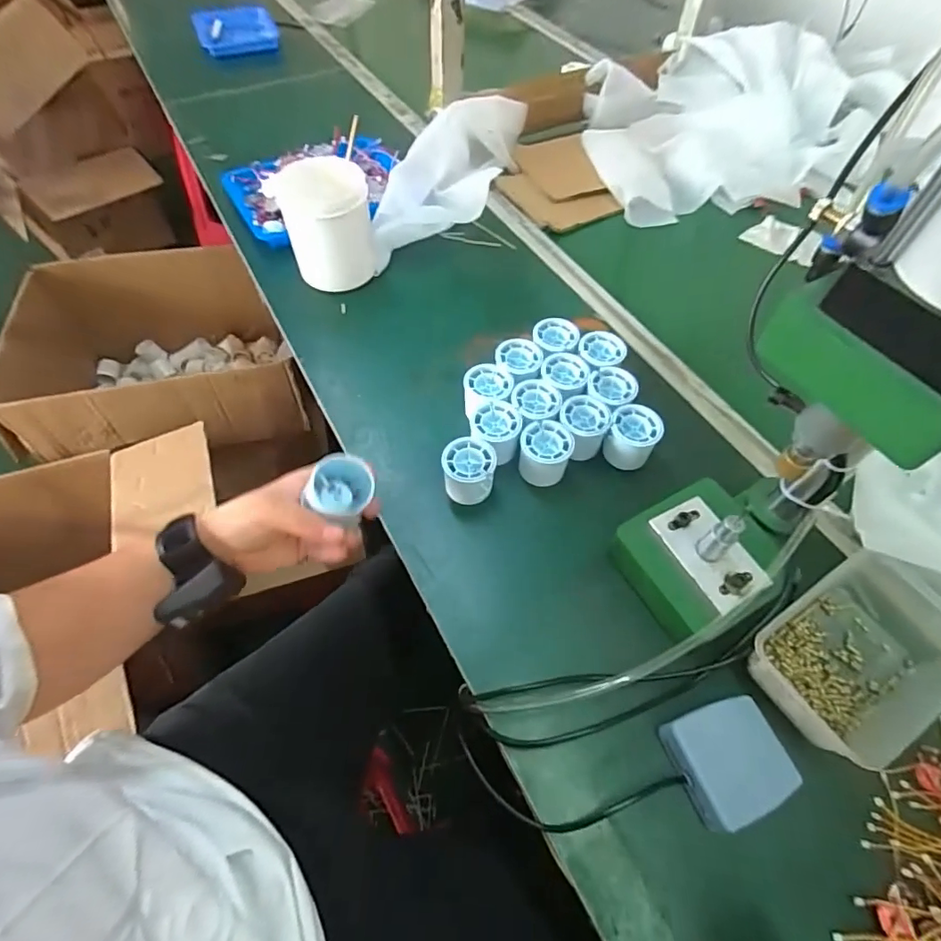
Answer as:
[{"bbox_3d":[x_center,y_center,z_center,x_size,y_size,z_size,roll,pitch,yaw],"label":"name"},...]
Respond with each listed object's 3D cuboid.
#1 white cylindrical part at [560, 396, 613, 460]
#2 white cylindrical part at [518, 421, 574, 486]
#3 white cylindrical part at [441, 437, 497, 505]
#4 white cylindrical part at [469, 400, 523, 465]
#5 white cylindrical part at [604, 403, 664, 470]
[{"bbox_3d":[0.125,-0.048,0.576,0.052,0.047,0.056,1,57,-1],"label":"white cylindrical part"},{"bbox_3d":[0.080,-0.019,0.559,0.053,0.048,0.051,1,57,-1],"label":"white cylindrical part"},{"bbox_3d":[-0.002,0.001,0.546,0.053,0.049,0.053,1,57,-1],"label":"white cylindrical part"},{"bbox_3d":[0.027,-0.043,0.572,0.053,0.046,0.051,1,57,-1],"label":"white cylindrical part"},{"bbox_3d":[0.178,-0.034,0.571,0.052,0.056,0.054,1,57,-1],"label":"white cylindrical part"}]

